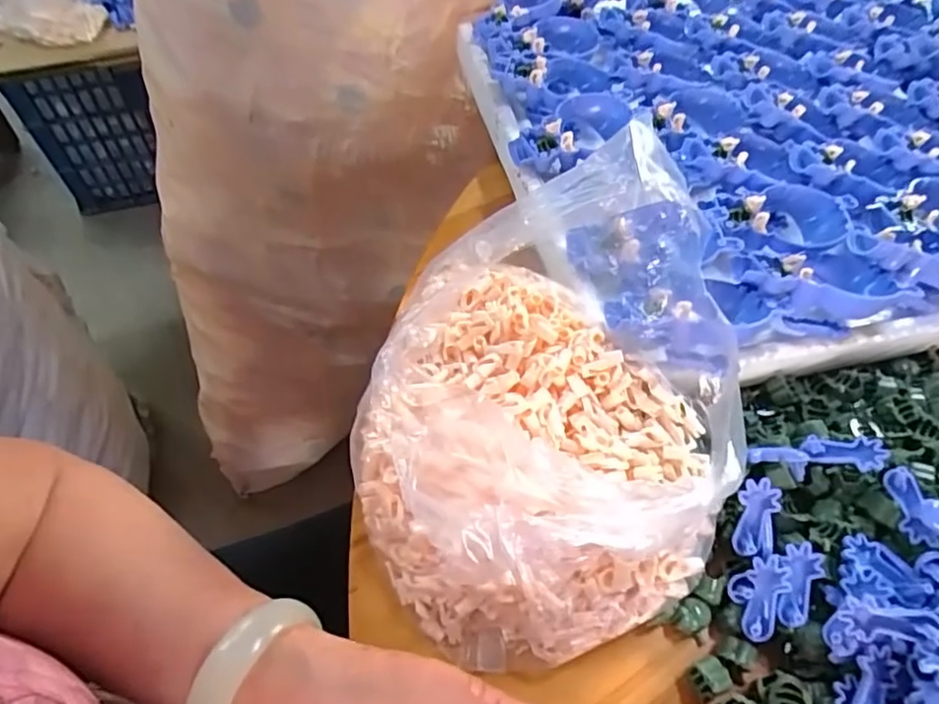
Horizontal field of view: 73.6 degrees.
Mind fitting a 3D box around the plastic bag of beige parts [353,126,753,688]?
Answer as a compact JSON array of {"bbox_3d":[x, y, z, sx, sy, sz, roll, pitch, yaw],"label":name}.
[{"bbox_3d":[0.044,0.016,0.310,0.201,0.148,0.209,-11,56,-10],"label":"plastic bag of beige parts"}]

